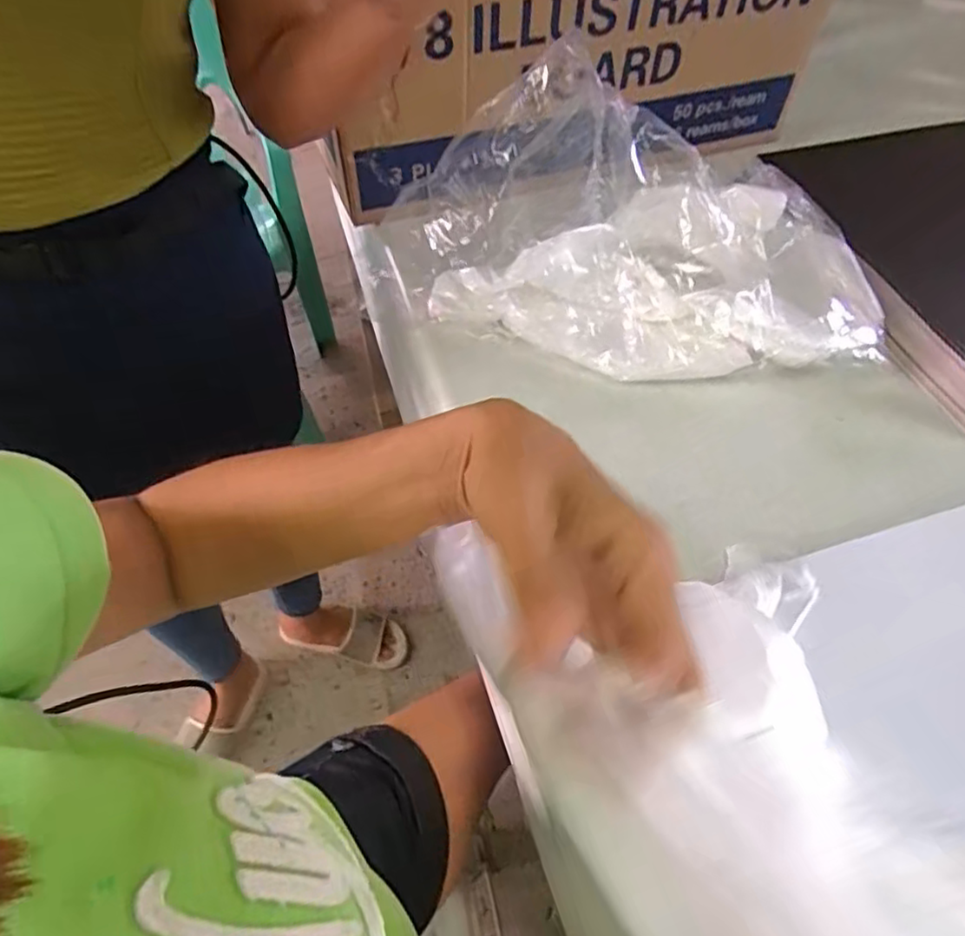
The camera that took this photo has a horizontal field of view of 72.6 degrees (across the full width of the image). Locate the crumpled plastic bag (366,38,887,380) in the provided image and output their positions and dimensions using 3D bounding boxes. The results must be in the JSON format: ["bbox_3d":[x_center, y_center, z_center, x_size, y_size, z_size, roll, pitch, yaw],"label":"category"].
[{"bbox_3d":[0.125,-0.216,0.531,0.417,0.195,0.216,-1,54,-2],"label":"crumpled plastic bag"}]

